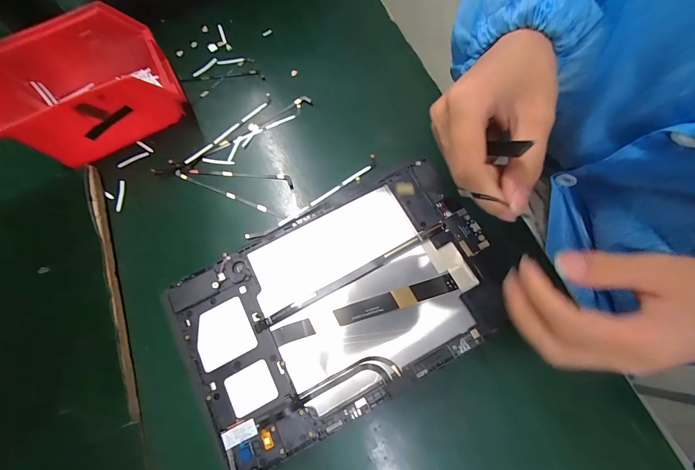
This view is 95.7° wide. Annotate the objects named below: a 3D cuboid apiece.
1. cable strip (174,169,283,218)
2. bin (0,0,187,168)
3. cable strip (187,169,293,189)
[{"bbox_3d":[-0.116,-0.039,0.304,0.120,0.005,0.007,23,73,10],"label":"cable strip"},{"bbox_3d":[-0.251,-0.141,0.306,0.154,0.067,0.107,-26,72,-8],"label":"bin"},{"bbox_3d":[-0.104,-0.059,0.310,0.105,0.004,0.013,9,71,5],"label":"cable strip"}]

